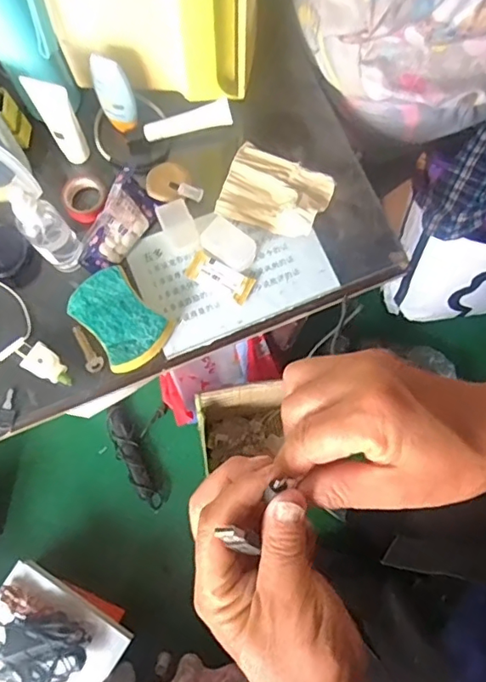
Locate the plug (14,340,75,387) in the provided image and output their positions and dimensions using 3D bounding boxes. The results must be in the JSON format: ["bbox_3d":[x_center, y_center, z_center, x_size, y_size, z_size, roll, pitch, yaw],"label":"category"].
[{"bbox_3d":[-0.210,0.023,0.567,0.070,0.015,0.031,29,79,6],"label":"plug"}]

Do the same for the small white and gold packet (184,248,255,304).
[{"bbox_3d":[-0.025,-0.070,0.594,0.073,0.009,0.033,26,78,5],"label":"small white and gold packet"}]

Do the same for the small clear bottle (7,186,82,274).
[{"bbox_3d":[-0.193,-0.108,0.532,0.041,0.137,0.032,-40,80,-8],"label":"small clear bottle"}]

